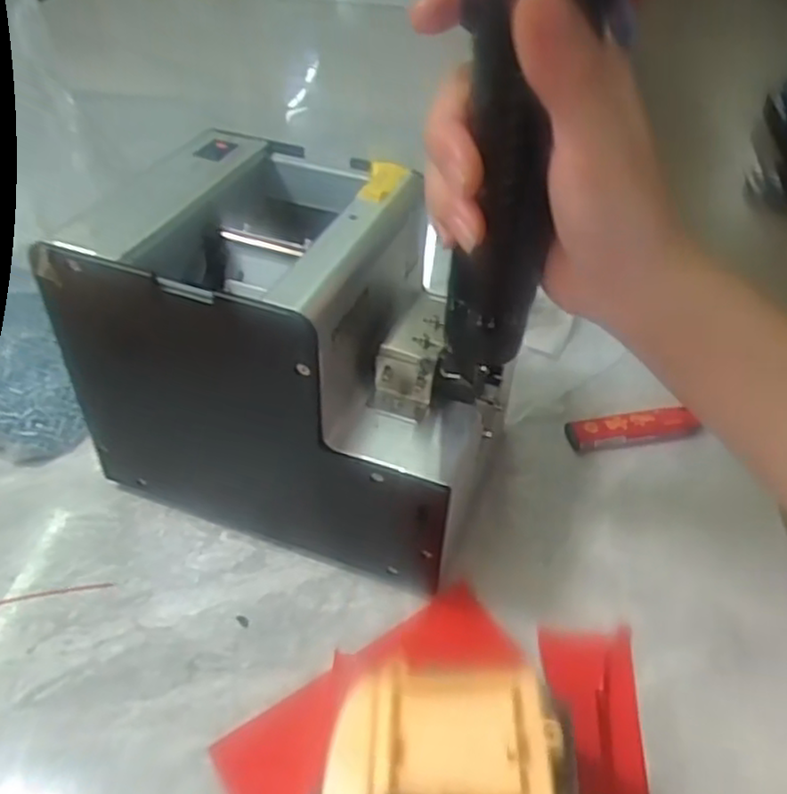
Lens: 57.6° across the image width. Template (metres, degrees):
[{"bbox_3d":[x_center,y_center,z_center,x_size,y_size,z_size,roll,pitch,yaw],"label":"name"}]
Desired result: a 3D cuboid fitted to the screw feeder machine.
[{"bbox_3d":[-0.040,-0.019,0.348,0.183,0.149,0.129,17,44,15],"label":"screw feeder machine"}]

